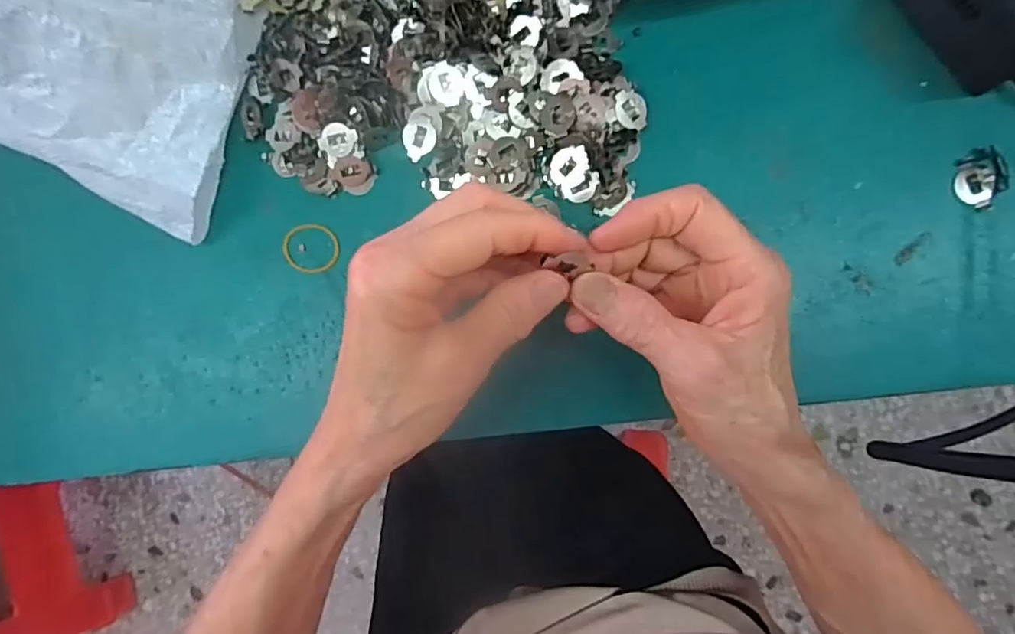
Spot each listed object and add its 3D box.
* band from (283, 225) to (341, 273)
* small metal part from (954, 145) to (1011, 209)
[{"bbox_3d":[-0.106,-0.037,0.303,0.031,0.004,0.027,-6,88,8],"label":"band"},{"bbox_3d":[0.218,-0.063,0.260,0.021,0.004,0.026,-23,85,7],"label":"small metal part"}]

